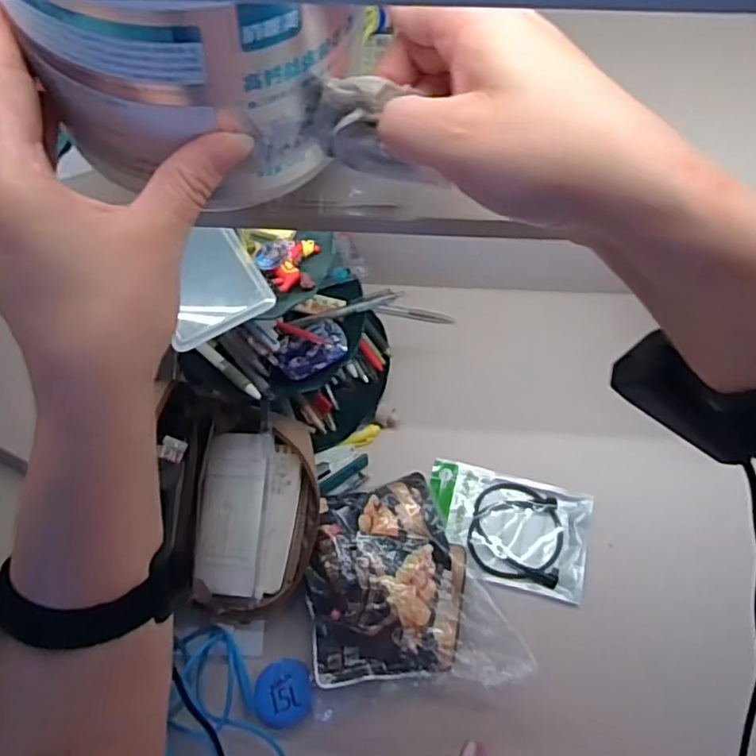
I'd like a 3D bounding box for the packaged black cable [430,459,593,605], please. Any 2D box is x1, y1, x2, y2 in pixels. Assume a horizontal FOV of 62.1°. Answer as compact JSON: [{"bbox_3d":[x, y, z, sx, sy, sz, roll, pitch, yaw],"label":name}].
[{"bbox_3d":[0.136,0.158,0.664,0.169,0.012,0.113,13,67,7],"label":"packaged black cable"}]

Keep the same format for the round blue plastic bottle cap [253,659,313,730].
[{"bbox_3d":[-0.088,0.296,0.591,0.054,0.016,0.055,0,66,1],"label":"round blue plastic bottle cap"}]

